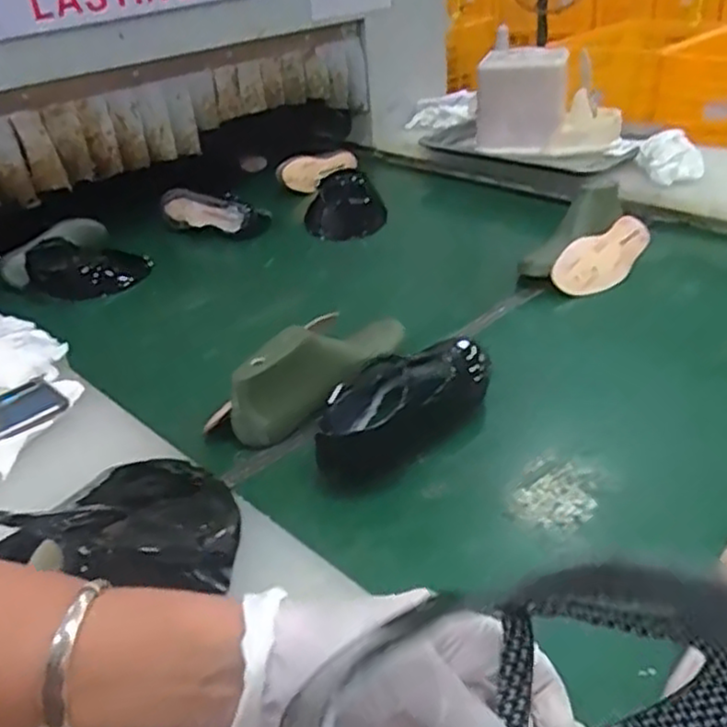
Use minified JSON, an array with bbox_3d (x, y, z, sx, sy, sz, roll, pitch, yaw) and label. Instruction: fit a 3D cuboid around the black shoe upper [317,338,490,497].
[{"bbox_3d":[0.045,0.033,0.709,0.099,0.081,0.237,24,42,38],"label":"black shoe upper"}]

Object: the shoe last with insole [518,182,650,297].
[{"bbox_3d":[0.318,-0.185,1.002,0.125,0.082,0.258,15,37,29],"label":"shoe last with insole"}]

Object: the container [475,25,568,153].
[{"bbox_3d":[0.280,-0.473,1.288,0.147,0.154,0.158,3,33,13],"label":"container"}]

